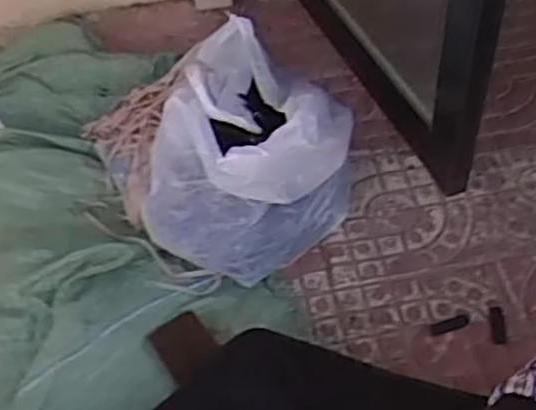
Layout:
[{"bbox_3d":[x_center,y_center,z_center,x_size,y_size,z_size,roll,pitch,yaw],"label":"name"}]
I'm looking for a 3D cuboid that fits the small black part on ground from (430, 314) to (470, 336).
[{"bbox_3d":[0.261,0.172,1.055,0.060,0.004,0.020,-18,51,-10],"label":"small black part on ground"}]

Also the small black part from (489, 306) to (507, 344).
[{"bbox_3d":[0.330,0.173,1.052,0.021,0.006,0.061,0,51,5],"label":"small black part"}]

